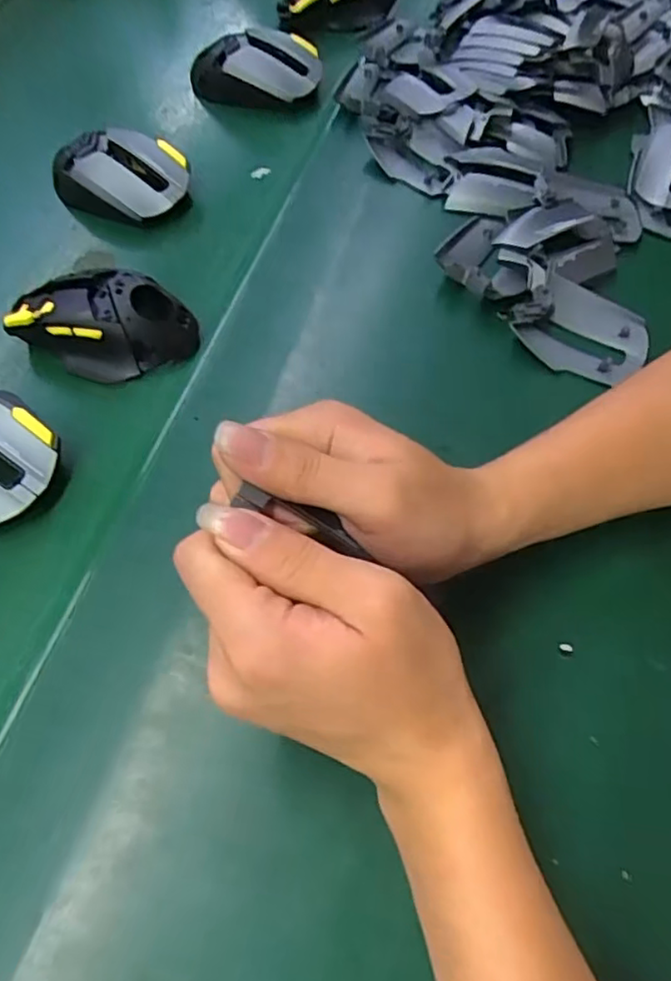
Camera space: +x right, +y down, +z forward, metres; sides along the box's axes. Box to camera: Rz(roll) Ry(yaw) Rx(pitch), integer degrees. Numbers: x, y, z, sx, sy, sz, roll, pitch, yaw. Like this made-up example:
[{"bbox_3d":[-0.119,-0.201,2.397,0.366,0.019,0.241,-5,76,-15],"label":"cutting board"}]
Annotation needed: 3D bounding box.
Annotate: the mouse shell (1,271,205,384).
[{"bbox_3d":[-0.146,-0.105,0.402,0.112,0.035,0.064,10,60,9],"label":"mouse shell"}]

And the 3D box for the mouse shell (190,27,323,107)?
[{"bbox_3d":[-0.071,-0.357,0.555,0.115,0.042,0.072,5,59,6],"label":"mouse shell"}]

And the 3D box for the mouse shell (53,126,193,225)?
[{"bbox_3d":[-0.162,-0.231,0.481,0.108,0.042,0.070,9,60,8],"label":"mouse shell"}]

